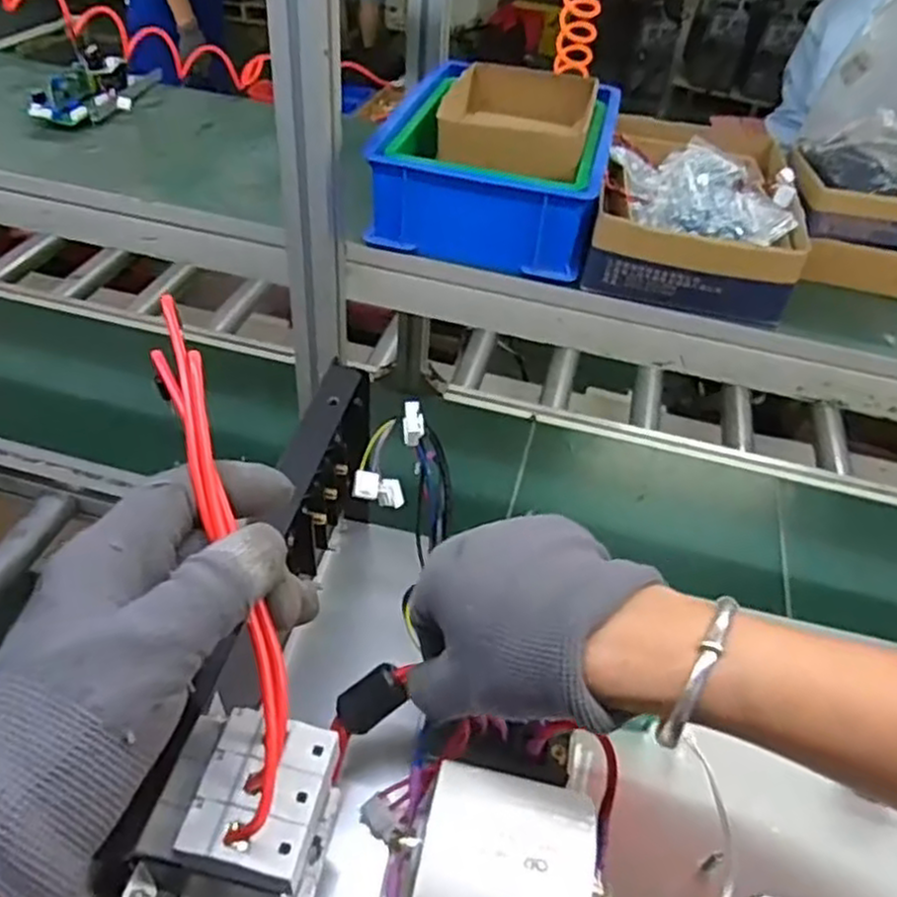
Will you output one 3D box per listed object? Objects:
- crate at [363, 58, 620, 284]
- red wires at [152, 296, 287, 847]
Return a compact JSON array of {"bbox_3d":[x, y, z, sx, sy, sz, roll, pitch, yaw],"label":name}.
[{"bbox_3d":[0.051,-0.281,0.725,0.205,0.084,0.268,13,44,7],"label":"crate"},{"bbox_3d":[-0.088,0.034,0.278,0.028,0.023,0.207,-12,73,-18],"label":"red wires"}]

